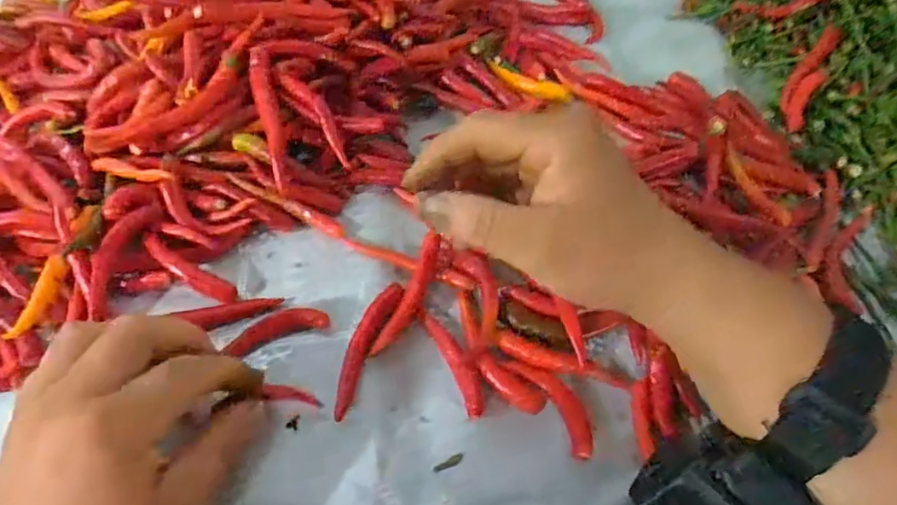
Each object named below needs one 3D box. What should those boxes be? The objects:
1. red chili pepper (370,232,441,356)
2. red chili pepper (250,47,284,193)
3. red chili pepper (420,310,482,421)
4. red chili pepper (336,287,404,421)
[{"bbox_3d":[-0.019,0.023,0.304,0.010,0.012,0.066,22,73,15],"label":"red chili pepper"},{"bbox_3d":[-0.100,-0.075,0.336,0.011,0.009,0.088,-12,76,-8],"label":"red chili pepper"},{"bbox_3d":[0.004,0.053,0.296,0.013,0.009,0.060,-20,57,-13],"label":"red chili pepper"},{"bbox_3d":[-0.041,0.045,0.289,0.012,0.012,0.072,16,56,12],"label":"red chili pepper"}]

